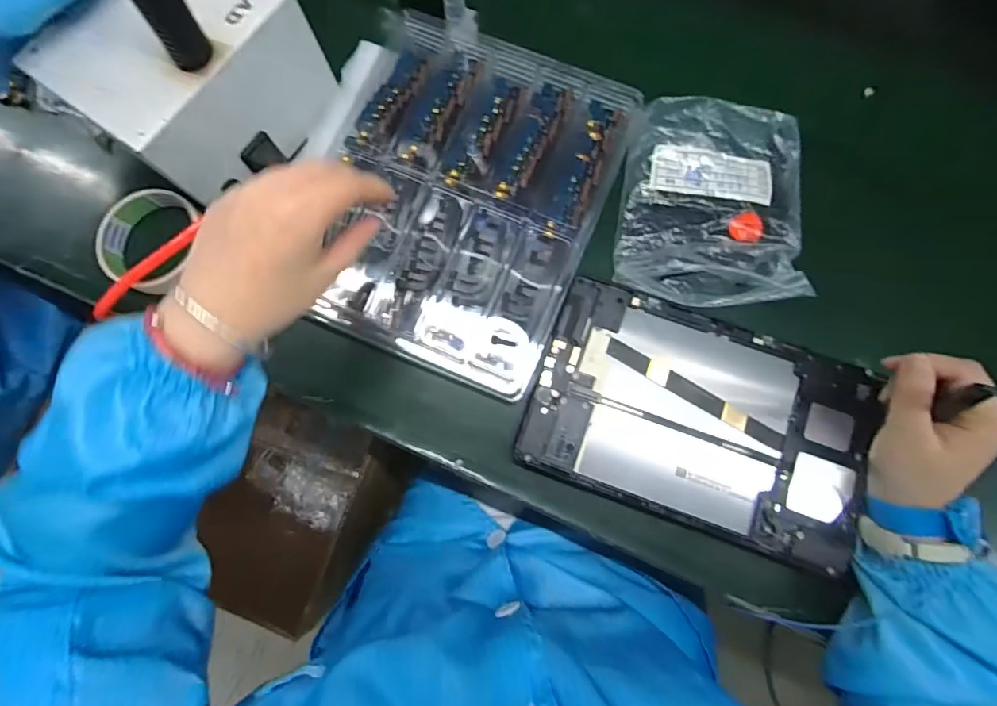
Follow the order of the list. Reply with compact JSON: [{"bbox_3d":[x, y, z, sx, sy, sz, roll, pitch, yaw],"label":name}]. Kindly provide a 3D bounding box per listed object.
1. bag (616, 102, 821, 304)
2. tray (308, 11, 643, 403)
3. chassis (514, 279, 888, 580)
[{"bbox_3d":[0.175,-0.126,0.379,0.140,0.030,0.172,9,78,3],"label":"bag"},{"bbox_3d":[-0.027,-0.127,0.370,0.209,0.019,0.270,23,79,5],"label":"tray"},{"bbox_3d":[0.144,0.045,0.338,0.233,0.016,0.146,19,79,5],"label":"chassis"}]

